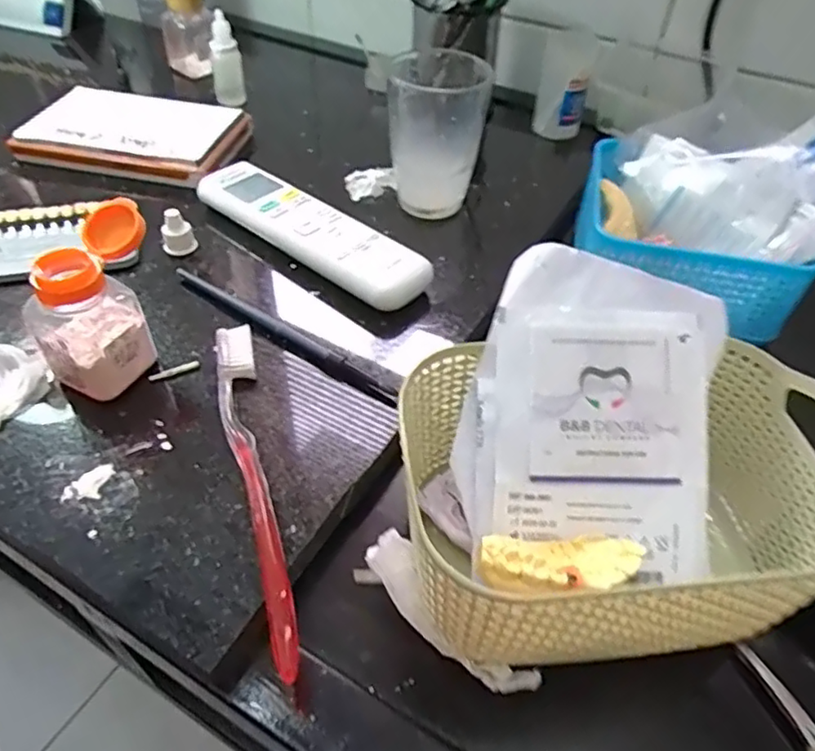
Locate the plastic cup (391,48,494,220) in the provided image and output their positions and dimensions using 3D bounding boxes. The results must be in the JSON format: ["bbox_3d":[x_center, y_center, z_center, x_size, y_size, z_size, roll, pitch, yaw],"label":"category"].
[{"bbox_3d":[0.021,-0.169,0.426,0.062,0.095,0.077,6,47,2],"label":"plastic cup"}]

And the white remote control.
[{"bbox_3d":[-0.065,-0.094,0.403,0.176,0.021,0.042,34,54,25],"label":"white remote control"}]

